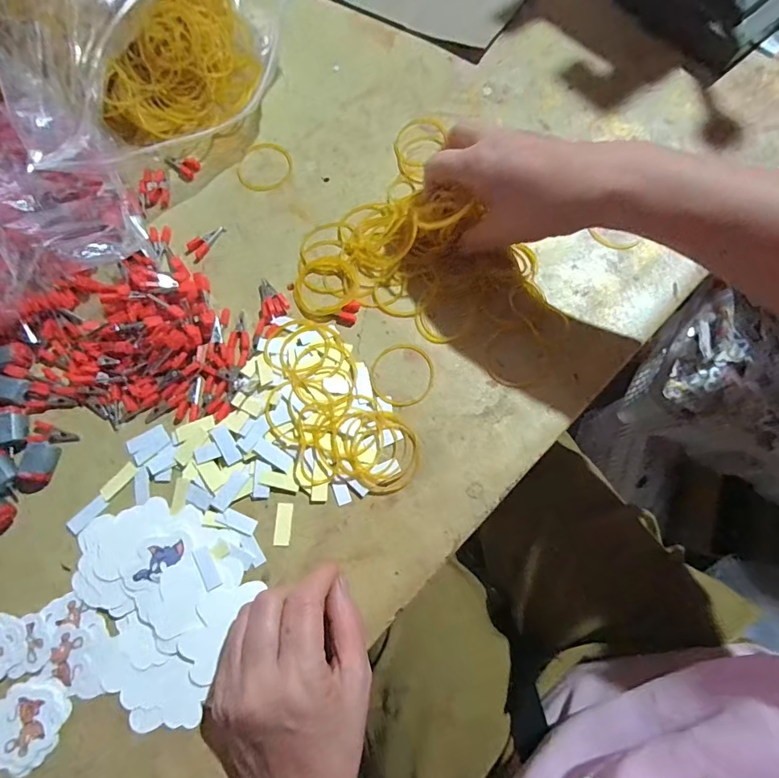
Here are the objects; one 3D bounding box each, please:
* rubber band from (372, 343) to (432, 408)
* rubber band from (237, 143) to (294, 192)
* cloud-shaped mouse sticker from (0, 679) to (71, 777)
[{"bbox_3d":[0.010,-0.011,0.344,0.049,0.004,0.050,0,74,0],"label":"rubber band"},{"bbox_3d":[-0.108,-0.193,0.389,0.045,0.004,0.049,0,74,0],"label":"rubber band"},{"bbox_3d":[-0.223,0.205,0.275,0.044,0.004,0.048,36,75,11],"label":"cloud-shaped mouse sticker"}]

